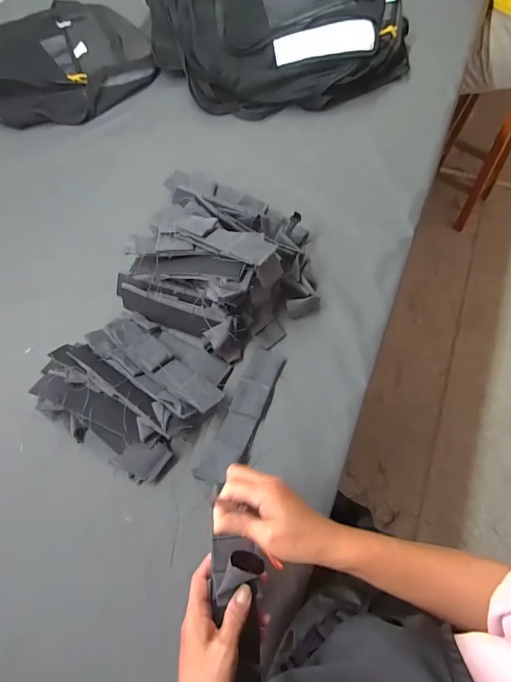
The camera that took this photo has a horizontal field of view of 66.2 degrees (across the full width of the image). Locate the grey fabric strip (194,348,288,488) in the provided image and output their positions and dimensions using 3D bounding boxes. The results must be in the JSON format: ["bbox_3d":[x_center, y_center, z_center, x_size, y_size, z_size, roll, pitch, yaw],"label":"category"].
[{"bbox_3d":[-0.015,0.100,0.542,0.056,0.013,0.196,22,67,13],"label":"grey fabric strip"}]

